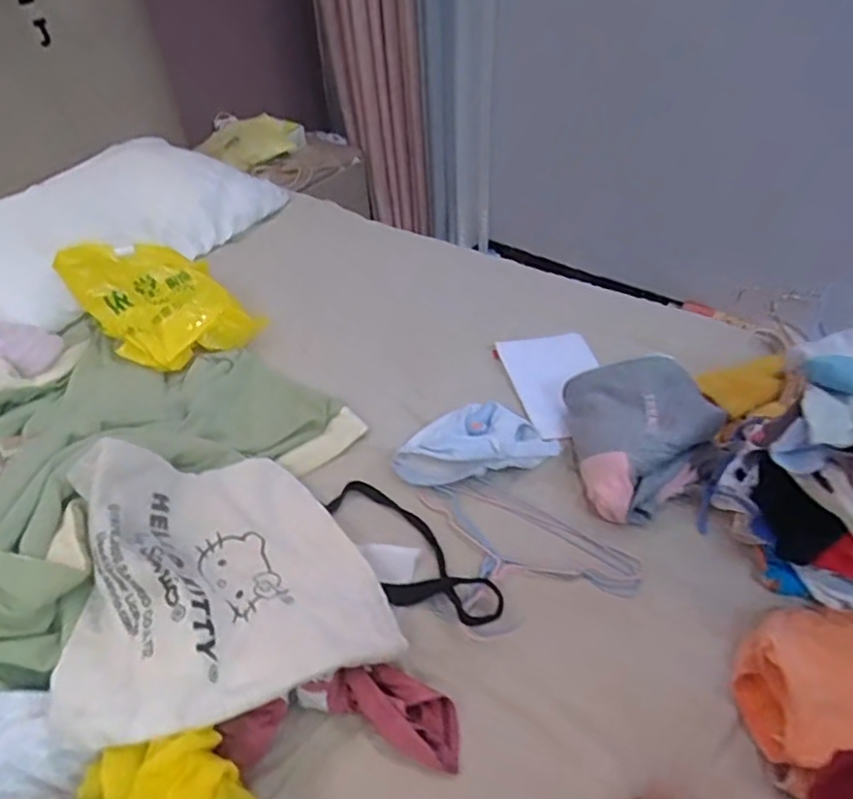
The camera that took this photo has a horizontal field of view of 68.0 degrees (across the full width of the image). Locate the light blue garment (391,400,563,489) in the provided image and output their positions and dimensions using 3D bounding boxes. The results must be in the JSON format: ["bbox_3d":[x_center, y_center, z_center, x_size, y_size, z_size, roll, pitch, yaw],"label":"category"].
[{"bbox_3d":[0.064,0.052,0.820,0.210,0.048,0.099,-5,43,-4],"label":"light blue garment"}]

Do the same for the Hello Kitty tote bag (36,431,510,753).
[{"bbox_3d":[-0.172,0.158,0.658,0.391,0.135,0.308,-21,46,-19],"label":"Hello Kitty tote bag"}]

